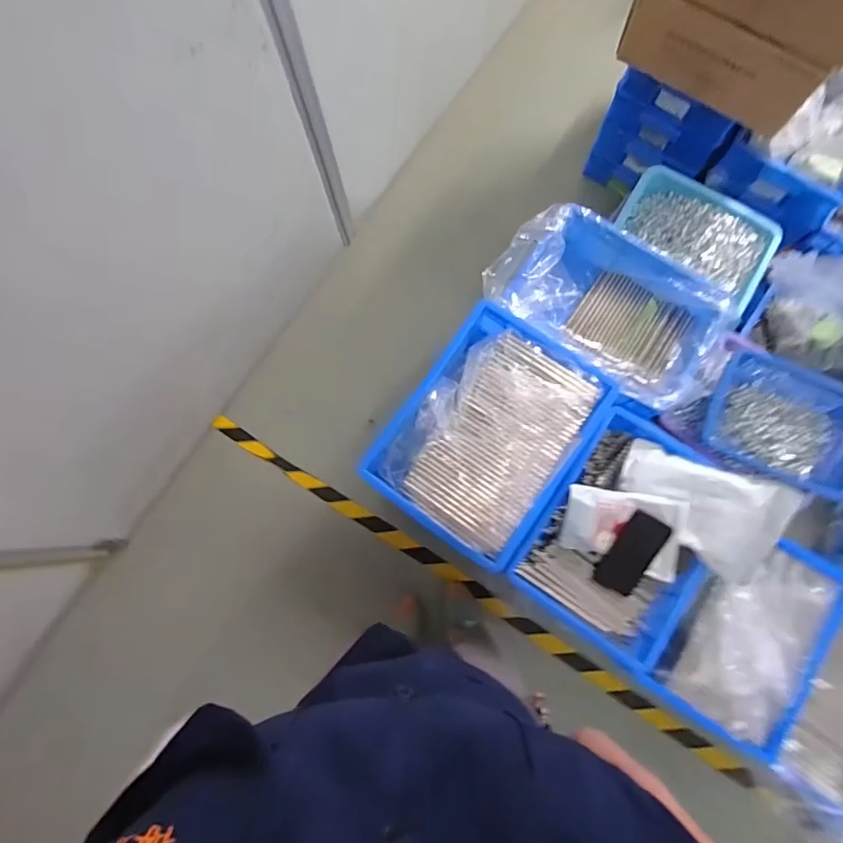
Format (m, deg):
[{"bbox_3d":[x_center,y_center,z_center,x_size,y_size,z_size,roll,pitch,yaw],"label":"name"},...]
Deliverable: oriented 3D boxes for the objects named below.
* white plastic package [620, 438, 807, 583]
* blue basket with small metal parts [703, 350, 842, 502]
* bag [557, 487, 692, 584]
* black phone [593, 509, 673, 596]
[{"bbox_3d":[0.518,0.166,0.903,0.287,0.116,0.178,23,80,5],"label":"white plastic package"},{"bbox_3d":[0.783,-0.016,1.035,0.312,0.105,0.259,25,80,5],"label":"blue basket with small metal parts"},{"bbox_3d":[0.382,0.209,0.905,0.213,0.030,0.151,9,97,3],"label":"bag"},{"bbox_3d":[0.401,0.252,0.903,0.079,0.015,0.166,30,106,10],"label":"black phone"}]

